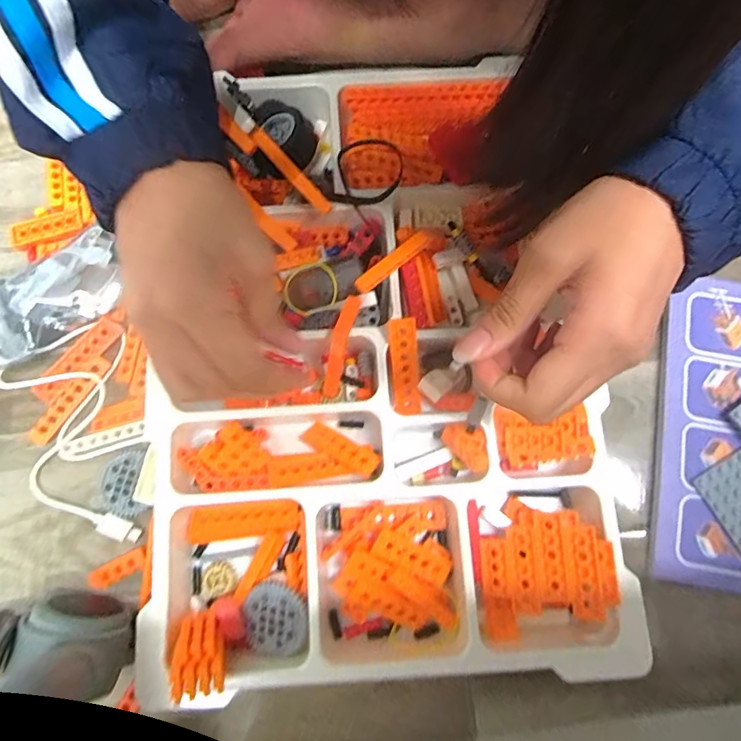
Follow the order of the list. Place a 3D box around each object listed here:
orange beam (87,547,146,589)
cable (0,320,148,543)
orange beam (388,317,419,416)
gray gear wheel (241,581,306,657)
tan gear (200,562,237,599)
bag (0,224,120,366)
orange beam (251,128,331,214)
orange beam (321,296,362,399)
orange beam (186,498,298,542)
[{"bbox_3d":[-0.151,0.119,0.288,0.036,0.005,0.012,-26,79,-5],"label":"orange beam"},{"bbox_3d":[-0.179,0.040,0.299,0.082,0.019,0.138,-26,79,-5],"label":"cable"},{"bbox_3d":[0.021,0.000,0.298,0.016,0.066,0.008,-6,30,-2],"label":"orange beam"},{"bbox_3d":[-0.053,0.140,0.273,0.037,0.009,0.034,-3,81,16],"label":"gray gear wheel"},{"bbox_3d":[-0.091,0.125,0.289,0.020,0.005,0.018,-30,79,-6],"label":"tan gear"},{"bbox_3d":[-0.212,-0.049,0.319,0.099,0.019,0.061,-31,80,-6],"label":"bag"},{"bbox_3d":[-0.048,-0.122,0.297,0.062,0.006,0.008,46,78,-12],"label":"orange beam"},{"bbox_3d":[-0.019,-0.014,0.293,0.010,0.017,0.062,15,98,4],"label":"orange beam"},{"bbox_3d":[-0.077,0.091,0.292,0.065,0.010,0.018,-7,78,-2],"label":"orange beam"}]

